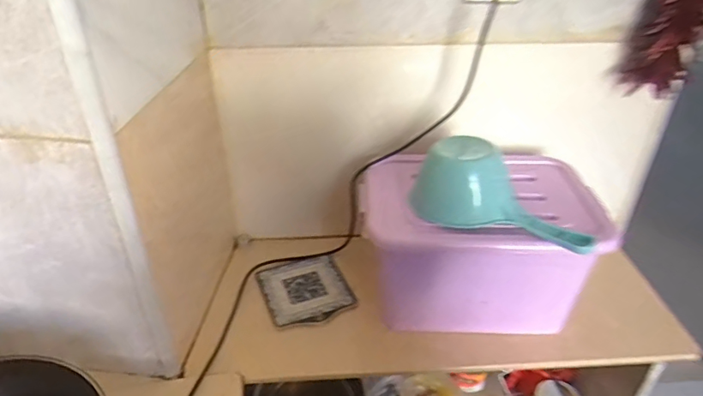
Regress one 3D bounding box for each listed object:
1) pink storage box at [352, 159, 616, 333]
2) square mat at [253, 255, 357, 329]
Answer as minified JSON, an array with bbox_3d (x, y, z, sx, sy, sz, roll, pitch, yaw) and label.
[{"bbox_3d":[0.192,0.081,0.832,0.353,0.218,0.272,2,34,0],"label":"pink storage box"},{"bbox_3d":[-0.083,0.159,0.898,0.147,0.014,0.157,-13,37,-21],"label":"square mat"}]

